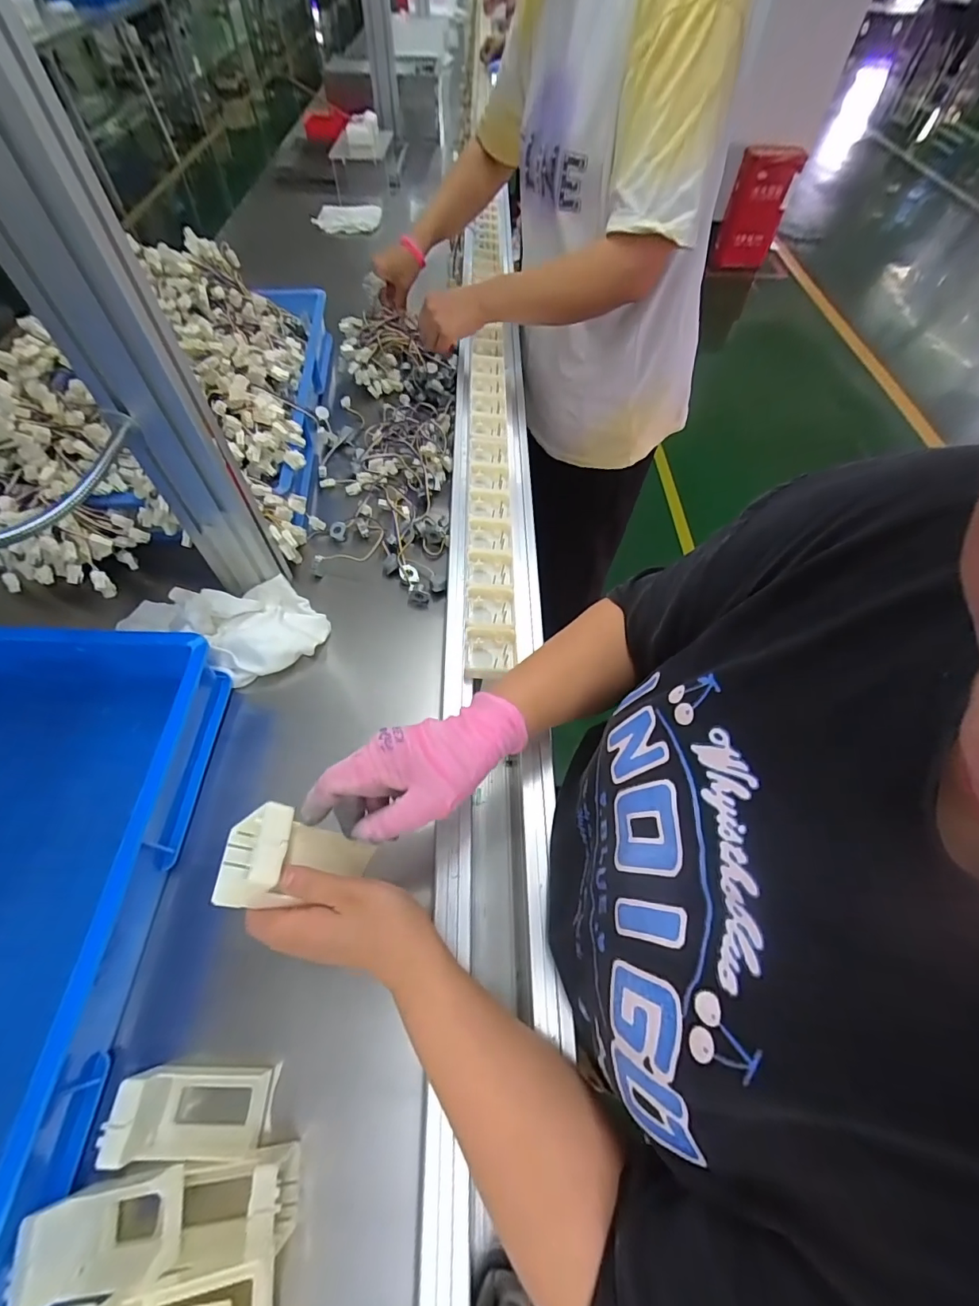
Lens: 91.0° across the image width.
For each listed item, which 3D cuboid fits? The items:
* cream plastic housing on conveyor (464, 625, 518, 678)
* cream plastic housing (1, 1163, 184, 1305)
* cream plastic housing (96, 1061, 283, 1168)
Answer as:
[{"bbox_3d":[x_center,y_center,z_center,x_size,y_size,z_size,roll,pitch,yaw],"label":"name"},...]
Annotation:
[{"bbox_3d":[0.001,0.001,0.484,0.052,0.023,0.054,1,58,-1],"label":"cream plastic housing on conveyor"},{"bbox_3d":[-0.271,0.416,0.340,0.103,0.052,0.059,-9,59,-7],"label":"cream plastic housing"},{"bbox_3d":[-0.243,0.376,0.396,0.118,0.044,0.056,15,56,-19],"label":"cream plastic housing"}]

